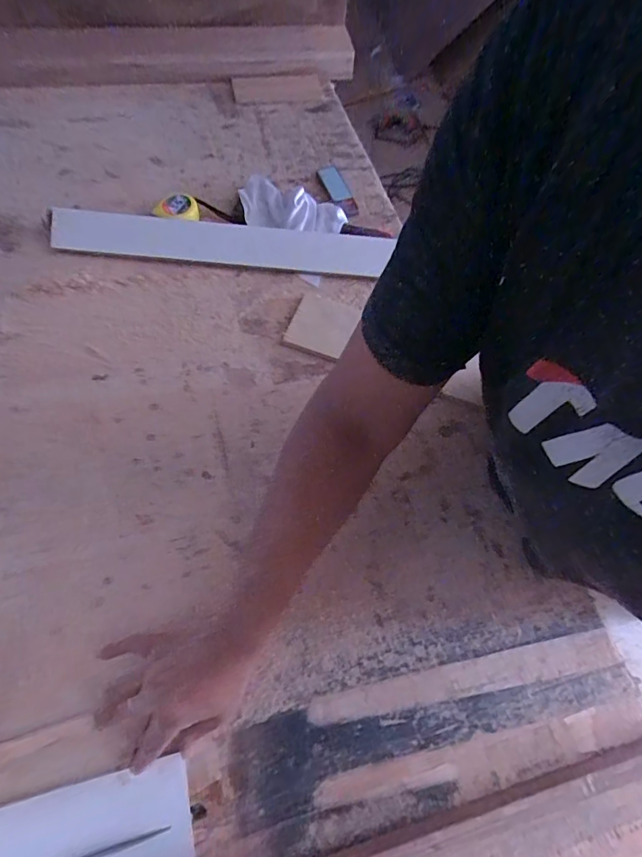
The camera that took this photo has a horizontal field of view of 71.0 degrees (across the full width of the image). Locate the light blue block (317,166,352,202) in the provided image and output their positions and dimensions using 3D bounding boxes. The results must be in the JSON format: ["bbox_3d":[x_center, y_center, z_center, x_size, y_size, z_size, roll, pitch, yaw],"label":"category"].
[{"bbox_3d":[0.027,-0.460,0.848,0.039,0.009,0.091,-18,67,-12],"label":"light blue block"}]

